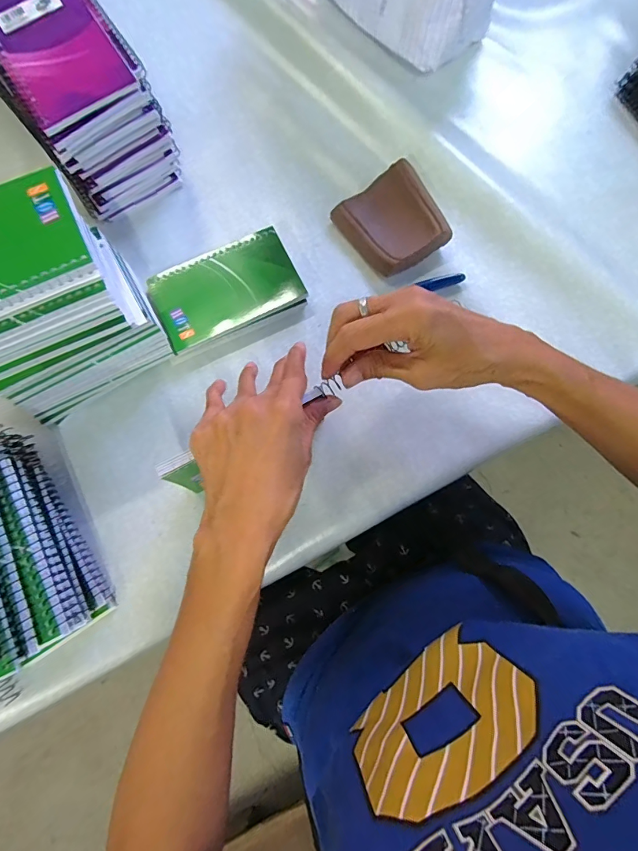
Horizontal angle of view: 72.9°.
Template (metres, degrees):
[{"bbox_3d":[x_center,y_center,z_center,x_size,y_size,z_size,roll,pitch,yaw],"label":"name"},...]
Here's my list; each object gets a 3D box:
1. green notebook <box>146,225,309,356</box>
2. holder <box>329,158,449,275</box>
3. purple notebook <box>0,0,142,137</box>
[{"bbox_3d":[-0.086,-0.125,0.402,0.131,0.020,0.081,-25,79,-5],"label":"green notebook"},{"bbox_3d":[0.072,-0.193,0.411,0.086,0.023,0.090,-33,80,-6],"label":"holder"},{"bbox_3d":[-0.204,-0.292,0.331,0.081,0.007,0.140,-31,80,-6],"label":"purple notebook"}]

